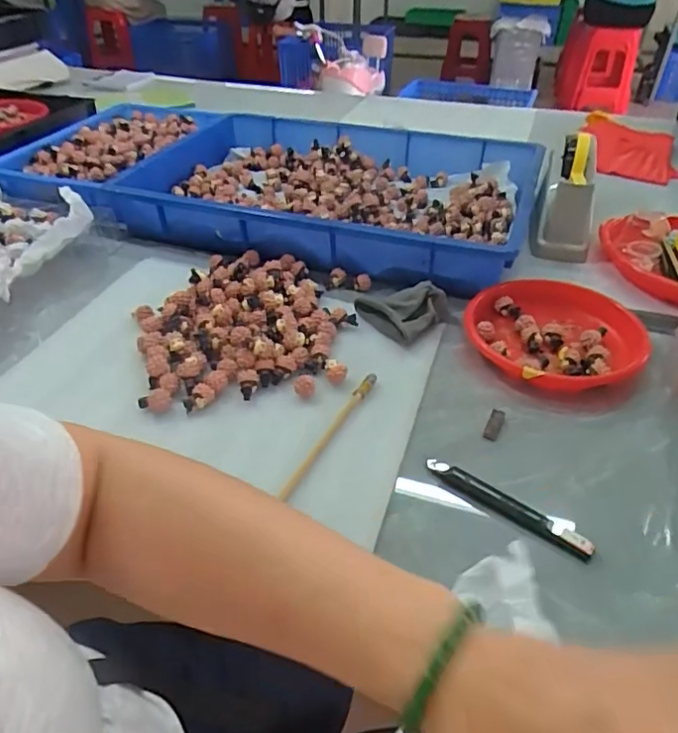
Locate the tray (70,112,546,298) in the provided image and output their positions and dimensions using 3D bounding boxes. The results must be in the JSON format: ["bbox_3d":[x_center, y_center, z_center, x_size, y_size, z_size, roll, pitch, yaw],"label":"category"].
[{"bbox_3d":[-0.015,-0.292,0.847,0.596,0.088,0.442,17,43,18],"label":"tray"}]

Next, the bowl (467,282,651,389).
[{"bbox_3d":[0.228,-0.035,0.590,0.176,0.035,0.178,13,42,14],"label":"bowl"}]

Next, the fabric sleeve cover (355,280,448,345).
[{"bbox_3d":[0.068,-0.069,0.610,0.077,0.035,0.087,-32,50,-32],"label":"fabric sleeve cover"}]

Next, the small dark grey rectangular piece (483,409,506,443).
[{"bbox_3d":[0.140,0.052,0.498,0.013,0.004,0.039,18,43,19],"label":"small dark grey rectangular piece"}]

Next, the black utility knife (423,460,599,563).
[{"bbox_3d":[0.131,0.105,0.434,0.135,0.015,0.019,29,48,30],"label":"black utility knife"}]

